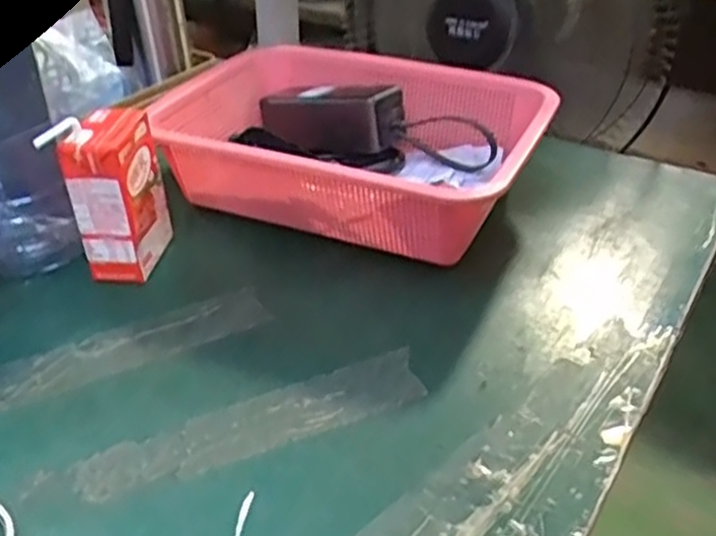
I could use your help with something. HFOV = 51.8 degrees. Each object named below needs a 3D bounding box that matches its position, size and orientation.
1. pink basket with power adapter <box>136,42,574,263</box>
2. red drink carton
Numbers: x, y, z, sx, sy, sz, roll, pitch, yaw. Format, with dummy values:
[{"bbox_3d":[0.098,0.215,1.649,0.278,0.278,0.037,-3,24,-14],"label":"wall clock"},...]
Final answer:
[{"bbox_3d":[-0.001,-0.100,0.620,0.296,0.090,0.211,14,38,20],"label":"pink basket with power adapter"},{"bbox_3d":[-0.173,-0.052,0.528,0.049,0.116,0.069,3,35,5],"label":"red drink carton"}]

